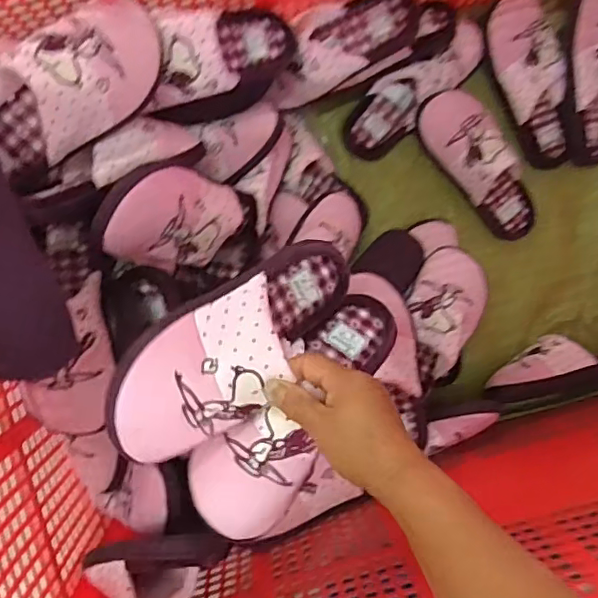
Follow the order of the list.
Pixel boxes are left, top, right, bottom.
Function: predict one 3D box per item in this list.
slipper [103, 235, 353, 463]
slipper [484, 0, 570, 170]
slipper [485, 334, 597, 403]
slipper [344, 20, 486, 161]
[{"bbox_3d":[-0.046,0.034,0.476,0.235,0.075,0.097,-41,98,-29],"label":"slipper"},{"bbox_3d":[0.337,-0.309,0.825,0.096,0.045,0.238,-22,97,-3],"label":"slipper"},{"bbox_3d":[0.393,0.104,0.863,0.247,0.078,0.094,-7,96,-4],"label":"slipper"},{"bbox_3d":[0.165,-0.298,0.820,0.239,0.045,0.082,-42,97,0],"label":"slipper"}]

